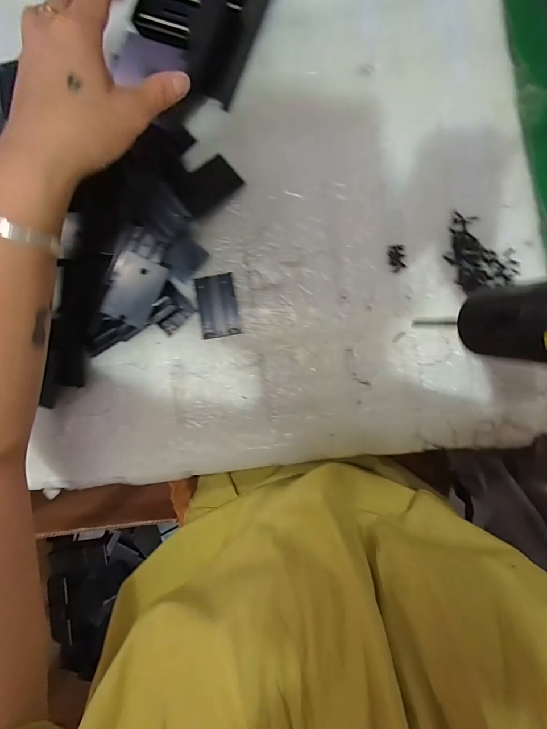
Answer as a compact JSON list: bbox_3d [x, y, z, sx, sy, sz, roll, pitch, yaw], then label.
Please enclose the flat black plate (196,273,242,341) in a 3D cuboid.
[{"bbox_3d":[-0.050,-0.052,0.307,0.033,0.004,0.054,-9,89,2],"label":"flat black plate"}]

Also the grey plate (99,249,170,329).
[{"bbox_3d":[-0.117,-0.062,0.289,0.038,0.006,0.055,23,88,-21],"label":"grey plate"}]

